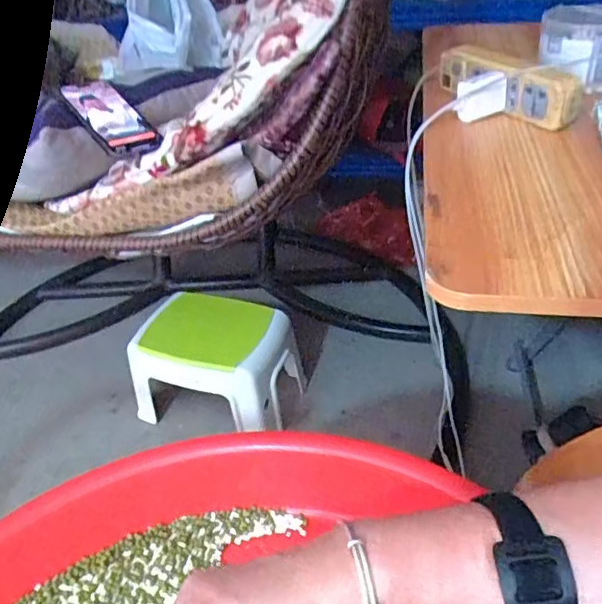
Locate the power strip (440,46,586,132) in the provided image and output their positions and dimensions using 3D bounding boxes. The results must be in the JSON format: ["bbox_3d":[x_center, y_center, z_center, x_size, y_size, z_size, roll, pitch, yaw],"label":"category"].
[{"bbox_3d":[0.231,-0.256,0.690,0.043,0.059,0.209,-25,40,-26],"label":"power strip"}]

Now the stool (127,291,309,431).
[{"bbox_3d":[-0.167,0.107,1.205,0.291,0.232,0.221,10,38,19],"label":"stool"}]

